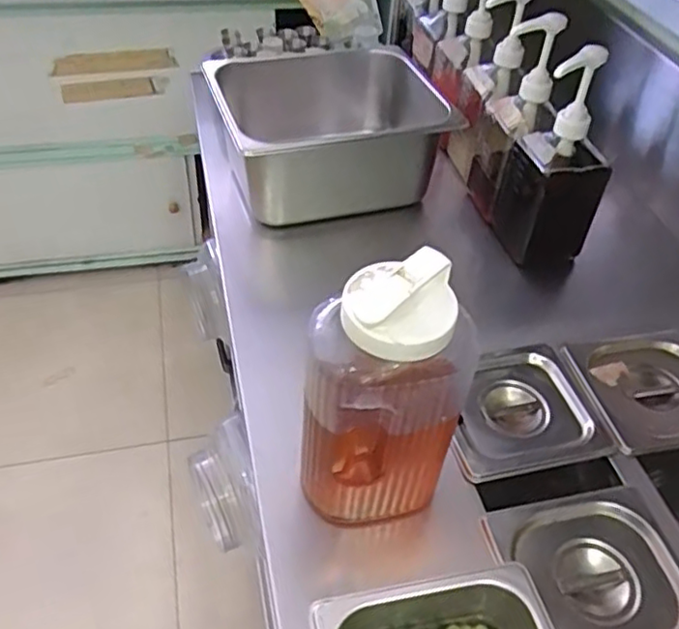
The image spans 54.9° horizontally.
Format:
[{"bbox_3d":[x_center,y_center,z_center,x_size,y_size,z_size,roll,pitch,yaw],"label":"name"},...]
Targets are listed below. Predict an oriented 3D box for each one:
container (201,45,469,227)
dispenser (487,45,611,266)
[{"bbox_3d":[-0.014,-0.273,0.989,0.322,0.134,0.263,-12,48,-16],"label":"container"},{"bbox_3d":[0.279,-0.205,0.853,0.088,0.264,0.137,-11,48,-14],"label":"dispenser"}]

